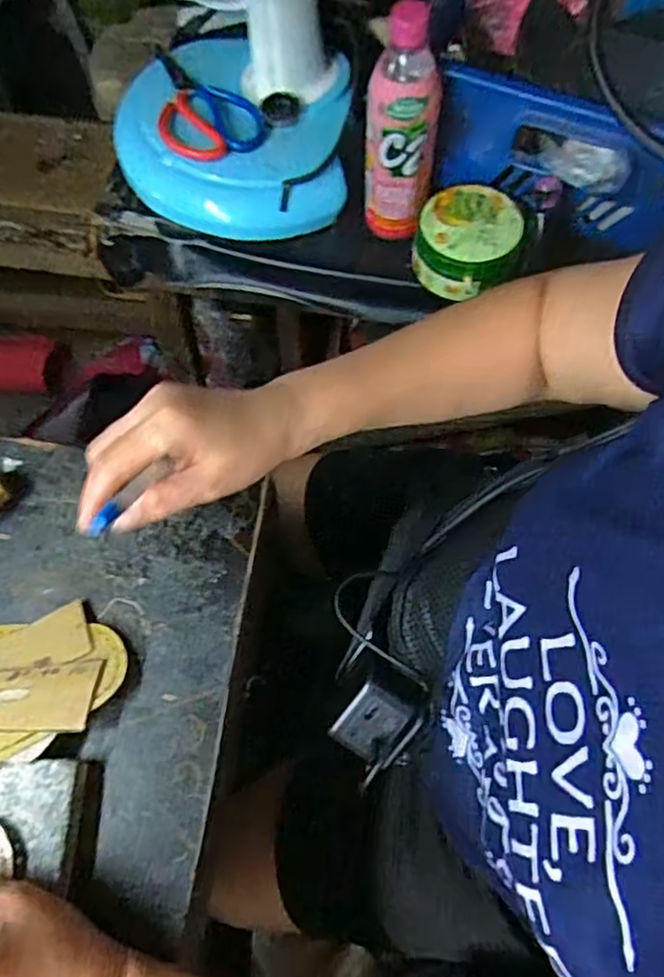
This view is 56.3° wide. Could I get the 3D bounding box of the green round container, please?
[{"bbox_3d":[0.134,-0.237,0.604,0.107,0.058,0.093,19,66,8],"label":"green round container"}]

